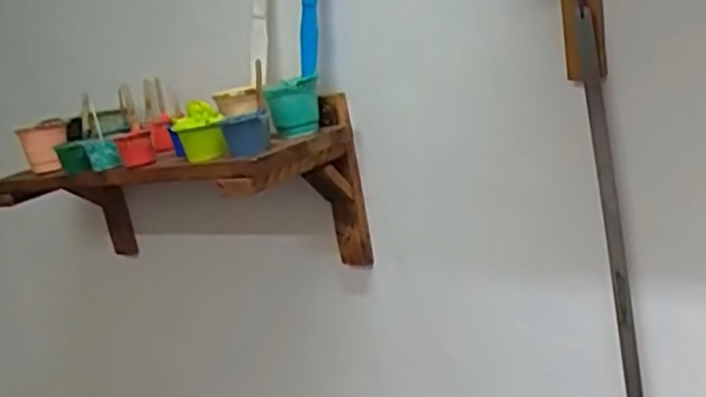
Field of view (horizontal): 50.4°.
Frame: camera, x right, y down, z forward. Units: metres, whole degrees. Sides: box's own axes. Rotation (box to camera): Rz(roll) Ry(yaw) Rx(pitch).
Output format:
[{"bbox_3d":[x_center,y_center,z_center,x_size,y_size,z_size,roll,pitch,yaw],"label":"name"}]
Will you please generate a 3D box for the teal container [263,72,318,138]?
[{"bbox_3d":[-0.081,-0.123,1.012,0.070,0.076,0.057,-9,13,2],"label":"teal container"}]

